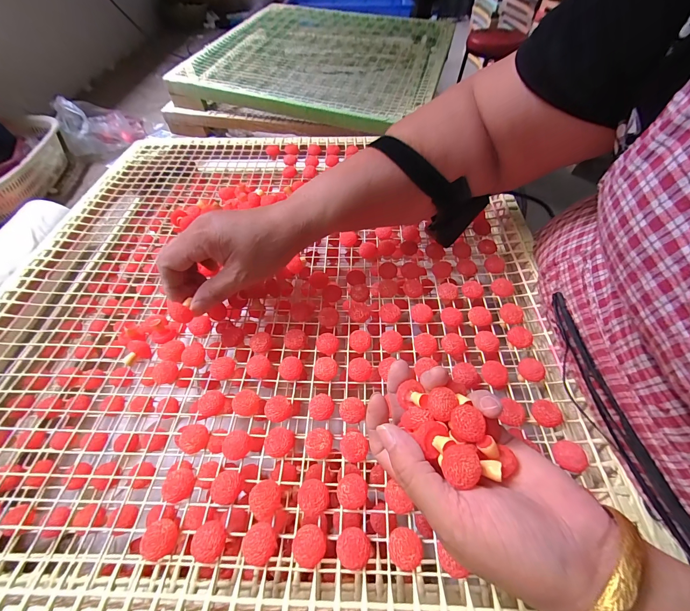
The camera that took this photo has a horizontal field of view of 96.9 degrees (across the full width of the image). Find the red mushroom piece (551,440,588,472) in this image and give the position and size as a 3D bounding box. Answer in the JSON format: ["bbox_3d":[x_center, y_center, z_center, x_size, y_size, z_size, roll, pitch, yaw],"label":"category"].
[{"bbox_3d":[0.165,0.111,0.225,0.018,0.011,0.021,-15,56,-11],"label":"red mushroom piece"}]

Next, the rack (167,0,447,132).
[{"bbox_3d":[-0.045,-0.681,0.835,0.595,0.046,0.595,16,59,9],"label":"rack"}]

